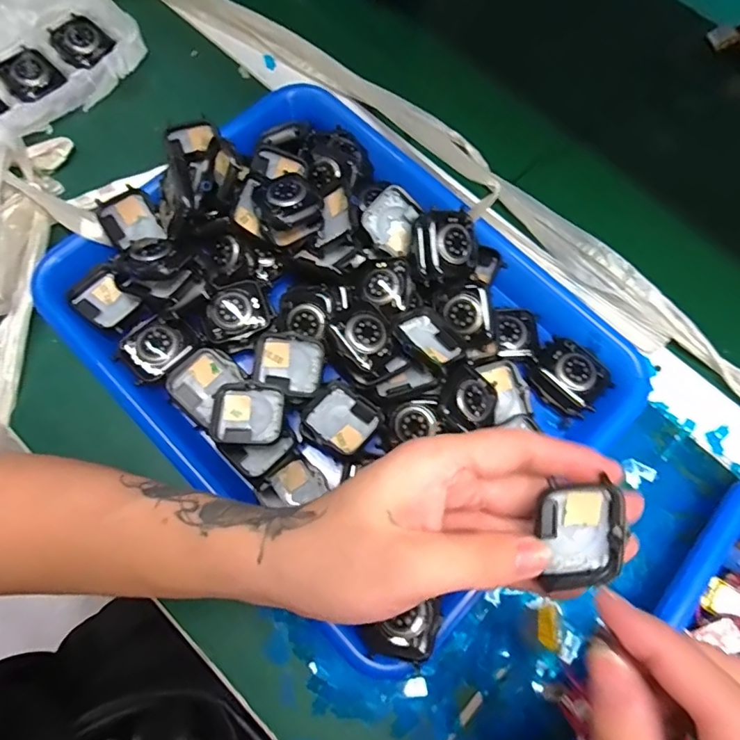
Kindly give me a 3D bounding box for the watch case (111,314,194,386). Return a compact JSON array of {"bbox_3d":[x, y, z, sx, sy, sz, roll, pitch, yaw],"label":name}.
[{"bbox_3d":[-0.135,-0.014,0.308,0.035,0.009,0.038,40,76,11],"label":"watch case"}]

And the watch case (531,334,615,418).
[{"bbox_3d":[0.128,0.004,0.322,0.040,0.017,0.045,-42,78,-13],"label":"watch case"}]

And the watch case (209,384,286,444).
[{"bbox_3d":[-0.072,0.026,0.299,0.044,0.011,0.035,1,72,-1],"label":"watch case"}]

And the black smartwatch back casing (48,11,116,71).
[{"bbox_3d":[-0.233,-0.264,0.405,0.039,0.011,0.053,-40,77,-13],"label":"black smartwatch back casing"}]

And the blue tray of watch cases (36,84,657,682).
[{"bbox_3d":[-0.019,-0.028,0.319,0.256,0.052,0.329,-43,78,-13],"label":"blue tray of watch cases"}]

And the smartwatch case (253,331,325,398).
[{"bbox_3d":[-0.049,-0.004,0.313,0.042,0.010,0.037,15,90,4],"label":"smartwatch case"}]

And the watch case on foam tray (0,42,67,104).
[{"bbox_3d":[-0.264,-0.229,0.391,0.037,0.010,0.052,-43,78,-13],"label":"watch case on foam tray"}]

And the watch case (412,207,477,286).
[{"bbox_3d":[0.049,-0.079,0.322,0.041,0.014,0.045,-15,96,2],"label":"watch case"}]

